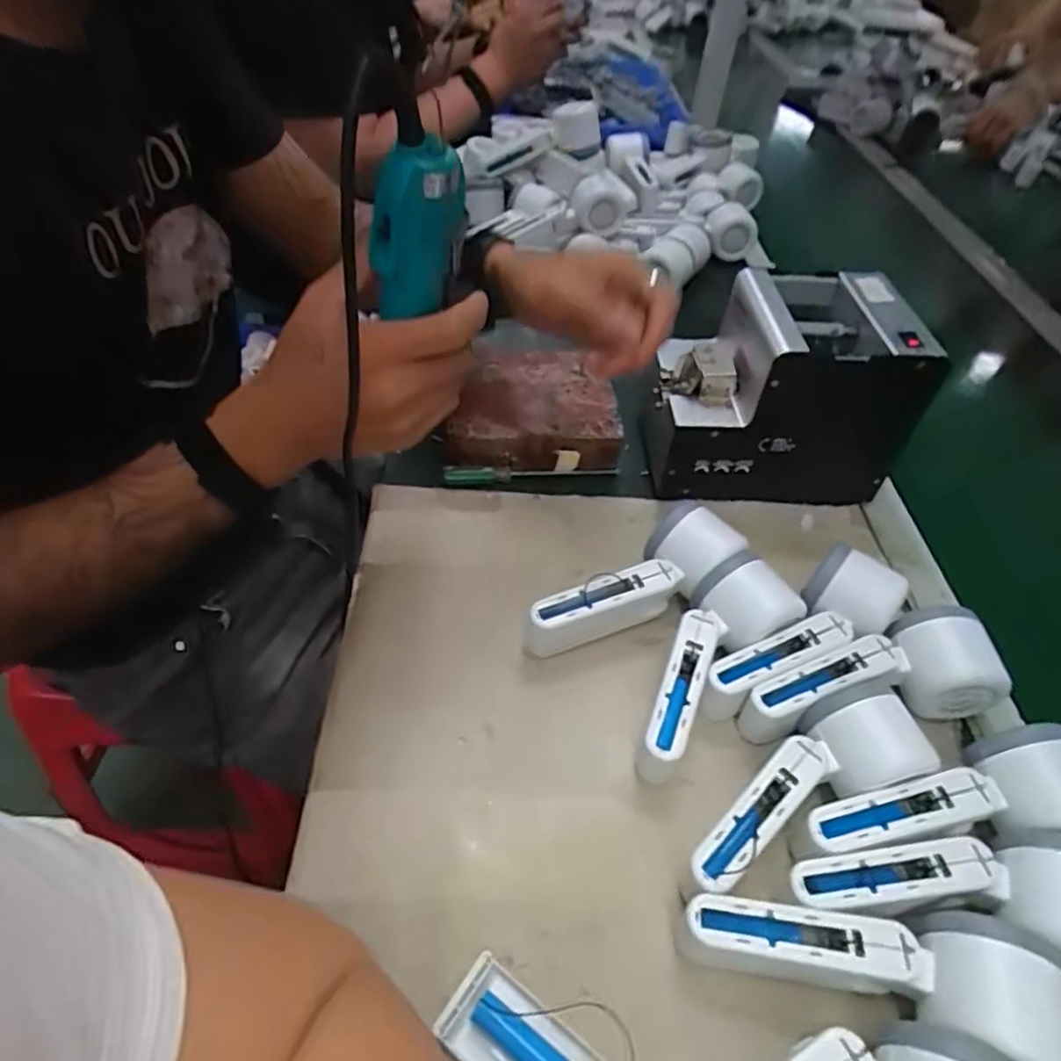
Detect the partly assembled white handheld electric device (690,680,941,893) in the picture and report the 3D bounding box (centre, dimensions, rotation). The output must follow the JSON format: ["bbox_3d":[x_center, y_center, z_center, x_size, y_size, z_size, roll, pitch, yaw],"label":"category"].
[{"bbox_3d":[0.146,0.143,0.373,0.159,0.055,0.059,-16,51,-20],"label":"partly assembled white handheld electric device"}]

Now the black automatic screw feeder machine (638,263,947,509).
[{"bbox_3d":[0.199,-0.116,0.544,0.184,0.143,0.119,4,47,-2],"label":"black automatic screw feeder machine"}]

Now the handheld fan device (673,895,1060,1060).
[{"bbox_3d":[0.151,0.202,0.309,0.162,0.055,0.059,11,47,4],"label":"handheld fan device"}]

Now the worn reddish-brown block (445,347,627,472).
[{"bbox_3d":[0.001,-0.107,0.597,0.143,0.047,0.123,0,47,-6],"label":"worn reddish-brown block"}]

